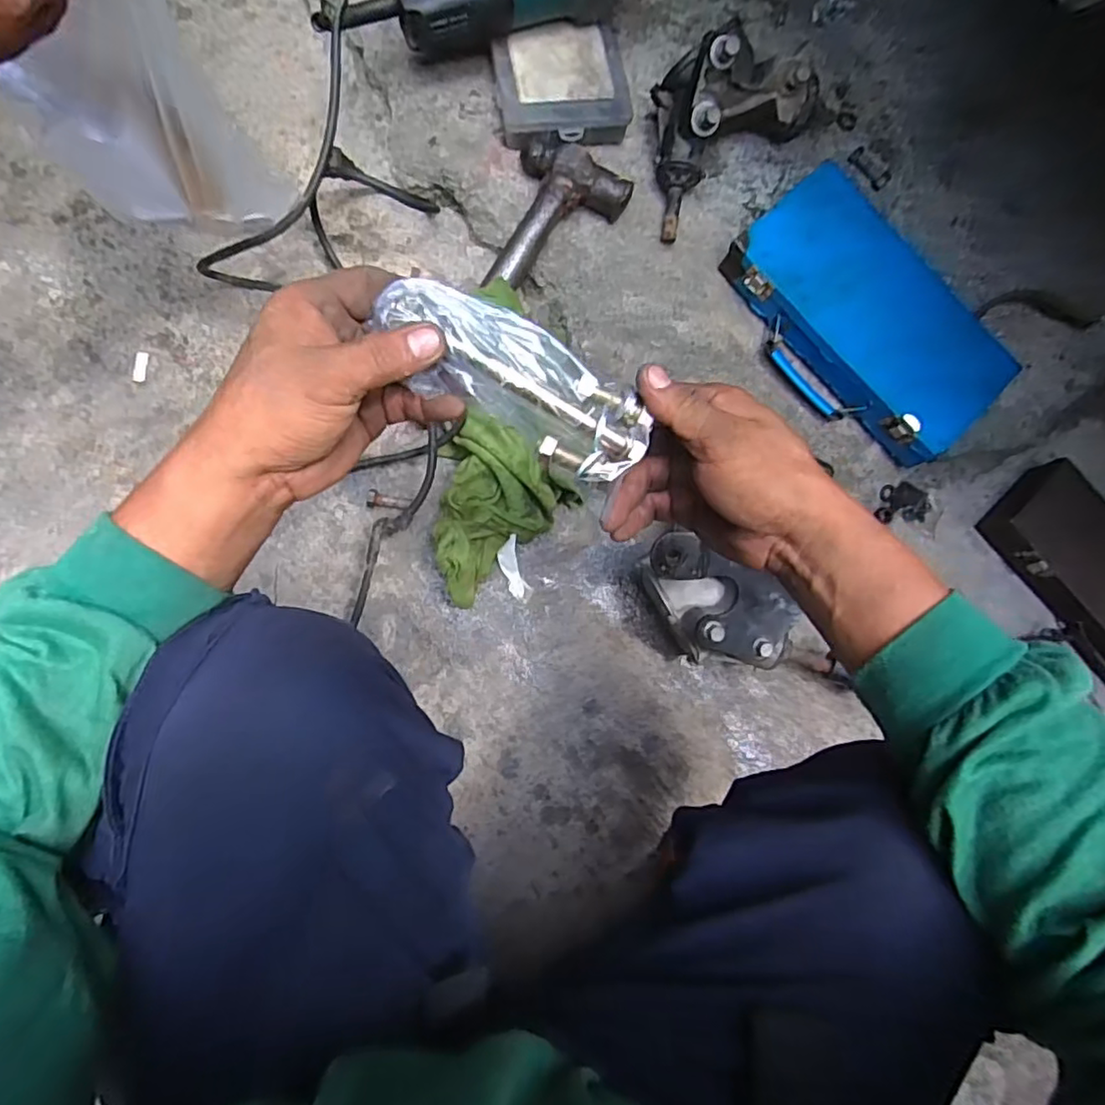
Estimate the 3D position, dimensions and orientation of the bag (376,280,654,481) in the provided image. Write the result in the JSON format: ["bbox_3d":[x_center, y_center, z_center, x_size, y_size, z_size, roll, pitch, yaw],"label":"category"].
[{"bbox_3d":[-0.018,-0.090,0.329,0.144,0.031,0.051,31,81,-13],"label":"bag"}]

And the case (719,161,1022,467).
[{"bbox_3d":[0.344,-0.257,0.672,0.204,0.053,0.303,-41,88,-8],"label":"case"}]

